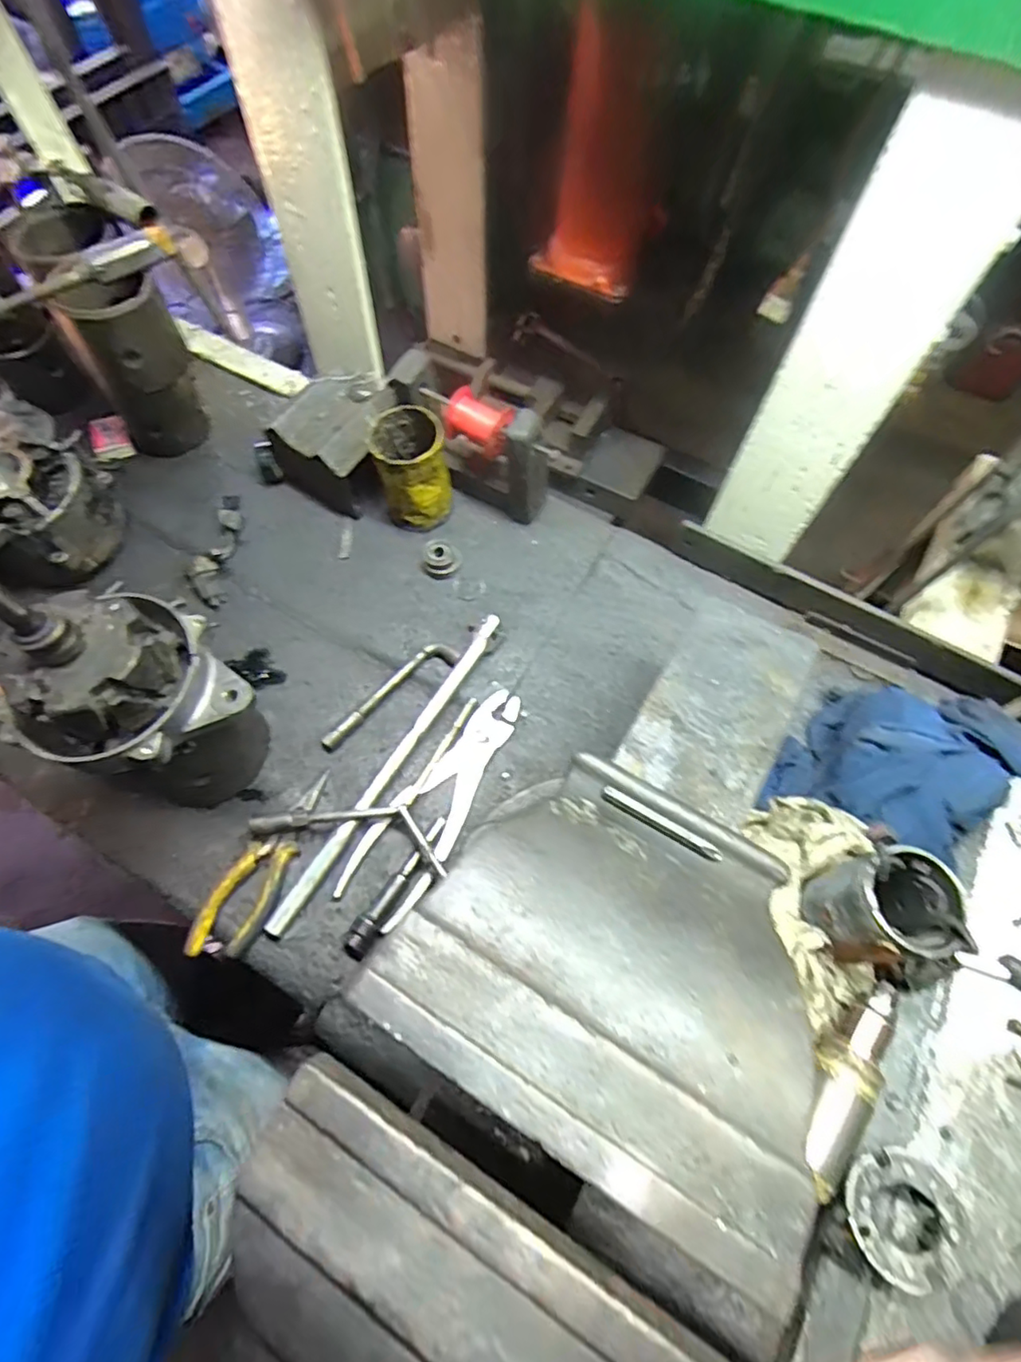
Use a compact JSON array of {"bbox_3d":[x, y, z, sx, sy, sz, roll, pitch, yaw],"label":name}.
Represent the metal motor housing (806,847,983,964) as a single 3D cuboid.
[{"bbox_3d":[0.285,0.174,0.461,0.085,0.084,0.088,-2,64,-3],"label":"metal motor housing"}]

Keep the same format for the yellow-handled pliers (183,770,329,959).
[{"bbox_3d":[-0.214,0.157,0.528,0.049,0.017,0.172,22,66,9],"label":"yellow-handled pliers"}]

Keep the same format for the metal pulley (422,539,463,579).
[{"bbox_3d":[-0.075,-0.135,0.666,0.041,0.023,0.041,1,64,-1],"label":"metal pulley"}]

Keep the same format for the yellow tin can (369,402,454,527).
[{"bbox_3d":[-0.107,-0.229,0.661,0.073,0.113,0.077,1,64,-1],"label":"yellow tin can"}]

